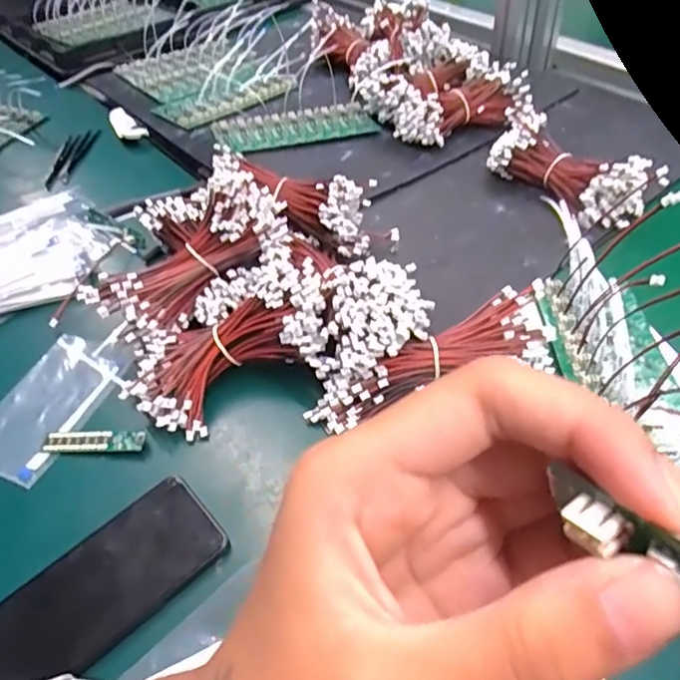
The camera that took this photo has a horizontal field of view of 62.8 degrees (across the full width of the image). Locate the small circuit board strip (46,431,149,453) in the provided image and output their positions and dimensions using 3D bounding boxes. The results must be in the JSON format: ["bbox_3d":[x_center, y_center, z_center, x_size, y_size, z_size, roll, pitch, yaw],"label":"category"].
[{"bbox_3d":[-0.191,0.079,0.431,0.080,0.008,0.017,-1,48,4],"label":"small circuit board strip"}]

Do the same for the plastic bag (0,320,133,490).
[{"bbox_3d":[-0.236,0.044,0.467,0.077,0.007,0.151,15,51,17],"label":"plastic bag"}]

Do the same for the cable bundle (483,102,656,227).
[{"bbox_3d":[0.237,-0.179,0.584,0.080,0.054,0.164,-29,52,-20],"label":"cable bundle"}]

